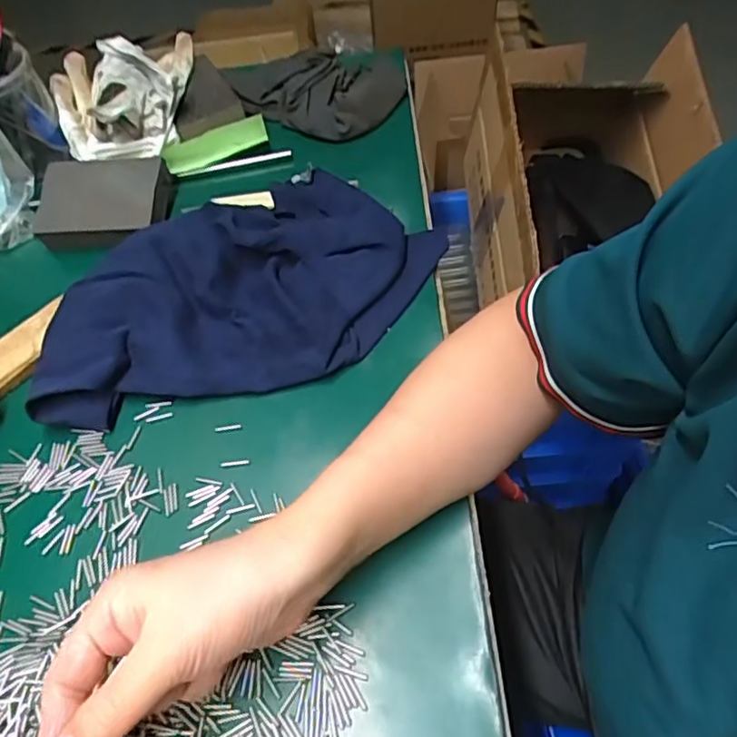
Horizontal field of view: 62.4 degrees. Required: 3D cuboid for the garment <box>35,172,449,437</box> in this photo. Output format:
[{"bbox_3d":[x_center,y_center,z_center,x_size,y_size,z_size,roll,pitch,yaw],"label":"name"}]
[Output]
[{"bbox_3d":[-0.096,-0.058,0.445,0.286,0.042,0.179,-23,57,-12],"label":"garment"}]

